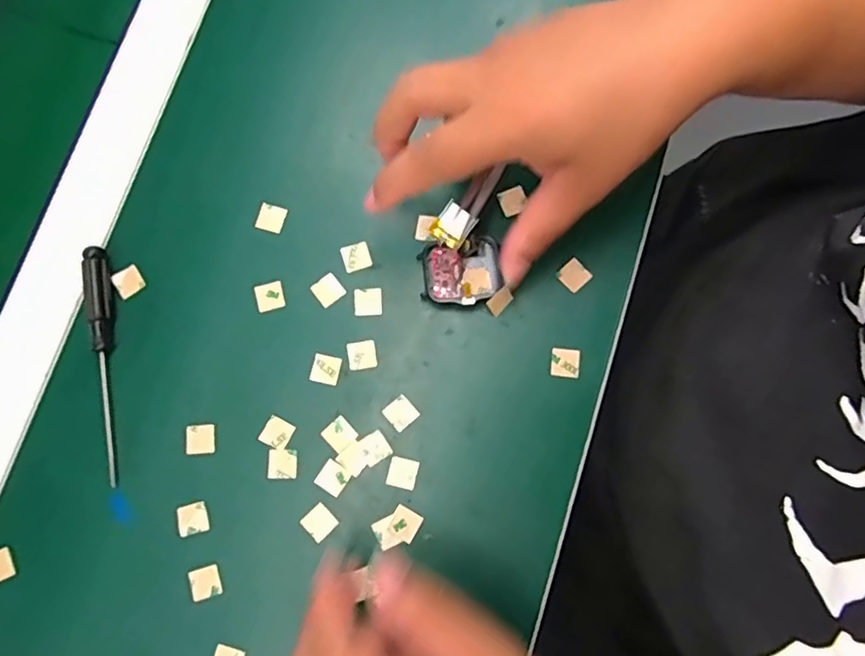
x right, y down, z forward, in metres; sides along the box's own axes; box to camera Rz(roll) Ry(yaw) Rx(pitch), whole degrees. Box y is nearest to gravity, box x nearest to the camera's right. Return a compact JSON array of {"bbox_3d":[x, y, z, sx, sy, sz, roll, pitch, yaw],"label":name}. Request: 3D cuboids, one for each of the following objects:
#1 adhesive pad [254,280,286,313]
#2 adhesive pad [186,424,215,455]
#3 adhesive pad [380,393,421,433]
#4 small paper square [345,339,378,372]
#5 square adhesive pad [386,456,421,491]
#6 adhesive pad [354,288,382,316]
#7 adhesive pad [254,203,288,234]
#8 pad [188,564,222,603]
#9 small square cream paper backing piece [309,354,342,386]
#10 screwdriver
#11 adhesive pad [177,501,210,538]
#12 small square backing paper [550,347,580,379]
[{"bbox_3d":[-0.094,-0.018,0.340,0.016,0.004,0.016,-15,80,-1],"label":"adhesive pad"},{"bbox_3d":[-0.128,0.061,0.327,0.016,0.004,0.016,-3,80,1],"label":"adhesive pad"},{"bbox_3d":[-0.018,0.047,0.328,0.016,0.004,0.016,-42,82,-6],"label":"adhesive pad"},{"bbox_3d":[-0.040,0.015,0.334,0.016,0.004,0.016,-12,80,-1],"label":"small paper square"},{"bbox_3d":[-0.016,0.079,0.323,0.015,0.004,0.016,14,80,4],"label":"square adhesive pad"},{"bbox_3d":[-0.037,-0.015,0.338,0.015,0.004,0.016,-4,80,1],"label":"adhesive pad"},{"bbox_3d":[-0.095,-0.065,0.348,0.016,0.004,0.016,15,81,4],"label":"adhesive pad"},{"bbox_3d":[-0.121,0.135,0.315,0.015,0.004,0.015,-17,80,-2],"label":"pad"},{"bbox_3d":[-0.060,0.023,0.333,0.015,0.004,0.016,12,80,3],"label":"small square cream paper backing piece"},{"bbox_3d":[-0.182,0.019,0.328,0.010,0.013,0.130,-9,80,0],"label":"screwdriver"},{"bbox_3d":[-0.130,0.103,0.320,0.015,0.004,0.016,-15,80,-2],"label":"adhesive pad"},{"bbox_3d":[0.074,0.019,0.331,0.015,0.004,0.016,7,80,2],"label":"small square backing paper"}]

